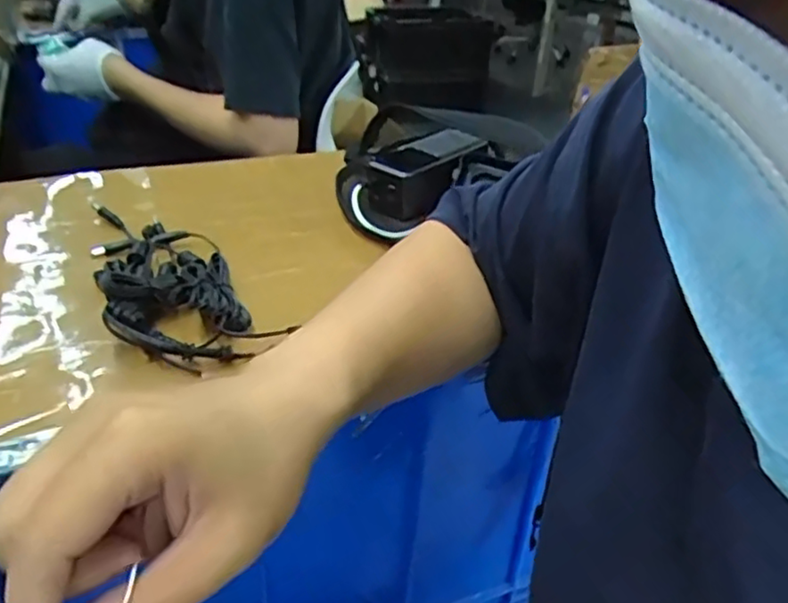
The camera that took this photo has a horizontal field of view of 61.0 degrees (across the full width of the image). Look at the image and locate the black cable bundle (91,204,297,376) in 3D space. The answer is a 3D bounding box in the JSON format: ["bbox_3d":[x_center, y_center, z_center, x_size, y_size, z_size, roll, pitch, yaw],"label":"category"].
[{"bbox_3d":[-0.173,-0.028,0.507,0.101,0.032,0.234,-13,36,-25],"label":"black cable bundle"}]

